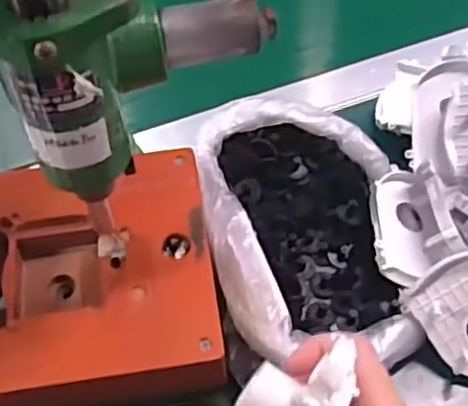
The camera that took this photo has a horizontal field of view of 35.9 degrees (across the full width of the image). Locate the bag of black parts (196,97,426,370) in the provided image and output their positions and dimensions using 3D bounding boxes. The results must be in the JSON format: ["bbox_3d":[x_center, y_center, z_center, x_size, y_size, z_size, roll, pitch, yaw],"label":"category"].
[{"bbox_3d":[0.050,0.022,0.496,0.130,0.058,0.197,-8,56,-4],"label":"bag of black parts"}]

